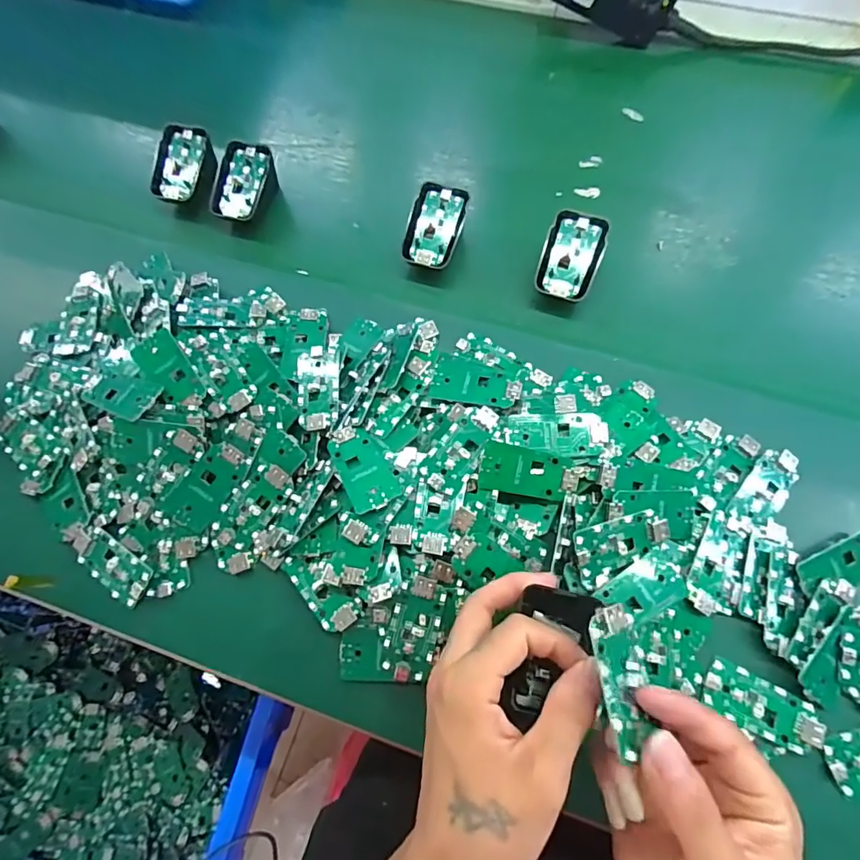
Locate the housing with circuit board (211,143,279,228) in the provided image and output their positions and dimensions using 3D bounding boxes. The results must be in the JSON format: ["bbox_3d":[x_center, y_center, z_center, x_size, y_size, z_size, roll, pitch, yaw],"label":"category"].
[{"bbox_3d":[-0.167,-0.220,0.451,0.045,0.027,0.069,13,87,2],"label":"housing with circuit board"}]

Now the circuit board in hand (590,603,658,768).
[{"bbox_3d":[0.089,0.113,0.226,0.029,0.005,0.063,-1,77,-30],"label":"circuit board in hand"}]

